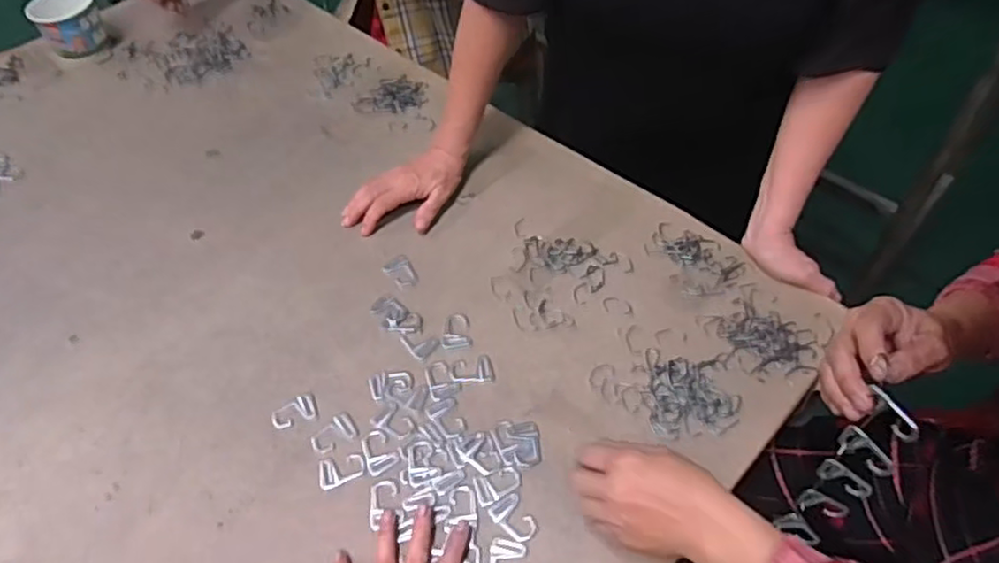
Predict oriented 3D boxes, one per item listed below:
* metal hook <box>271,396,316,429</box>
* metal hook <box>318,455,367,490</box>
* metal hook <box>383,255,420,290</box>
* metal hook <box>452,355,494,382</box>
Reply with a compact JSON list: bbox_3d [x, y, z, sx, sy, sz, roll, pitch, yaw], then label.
[{"bbox_3d":[-0.202,0.128,0.661,0.040,0.004,0.029,-19,53,-11],"label":"metal hook"},{"bbox_3d":[-0.145,0.172,0.621,0.042,0.004,0.030,-15,52,-8],"label":"metal hook"},{"bbox_3d":[-0.112,-0.010,0.766,0.030,0.004,0.046,-25,54,-15],"label":"metal hook"},{"bbox_3d":[-0.028,0.089,0.682,0.042,0.004,0.032,-7,52,-2],"label":"metal hook"}]

